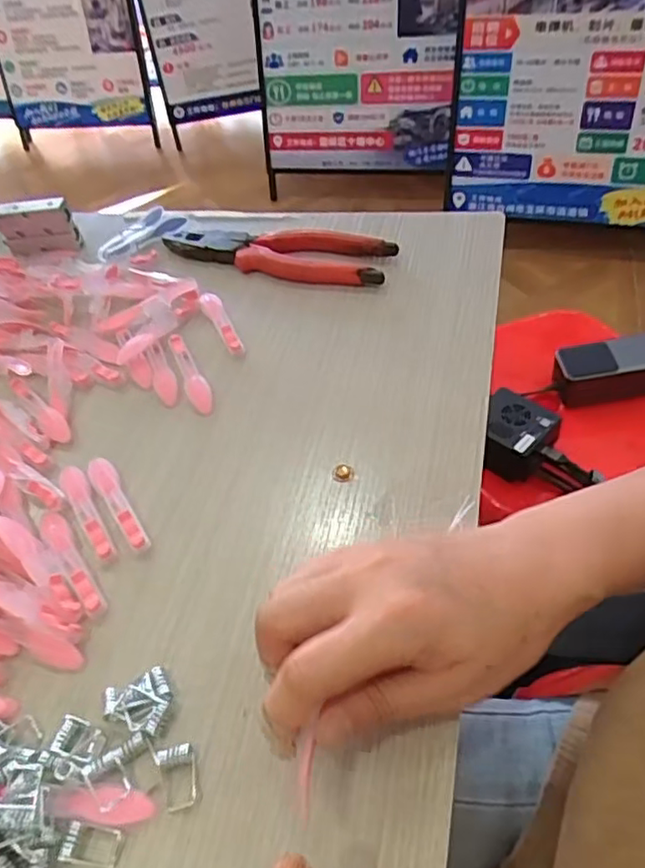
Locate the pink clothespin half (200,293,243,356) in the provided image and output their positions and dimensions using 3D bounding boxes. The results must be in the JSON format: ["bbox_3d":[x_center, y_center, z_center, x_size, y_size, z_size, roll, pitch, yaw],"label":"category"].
[{"bbox_3d":[-0.070,-0.078,0.434,0.013,0.009,0.068,-22,52,-11],"label":"pink clothespin half"}]

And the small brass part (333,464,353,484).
[{"bbox_3d":[0.011,0.021,0.345,0.010,0.004,0.011,-3,51,4],"label":"small brass part"}]

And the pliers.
[{"bbox_3d":[-0.037,-0.137,0.471,0.179,0.015,0.040,13,54,16],"label":"pliers"}]

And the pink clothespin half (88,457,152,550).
[{"bbox_3d":[-0.113,0.037,0.350,0.013,0.007,0.070,-29,54,-17],"label":"pink clothespin half"}]

